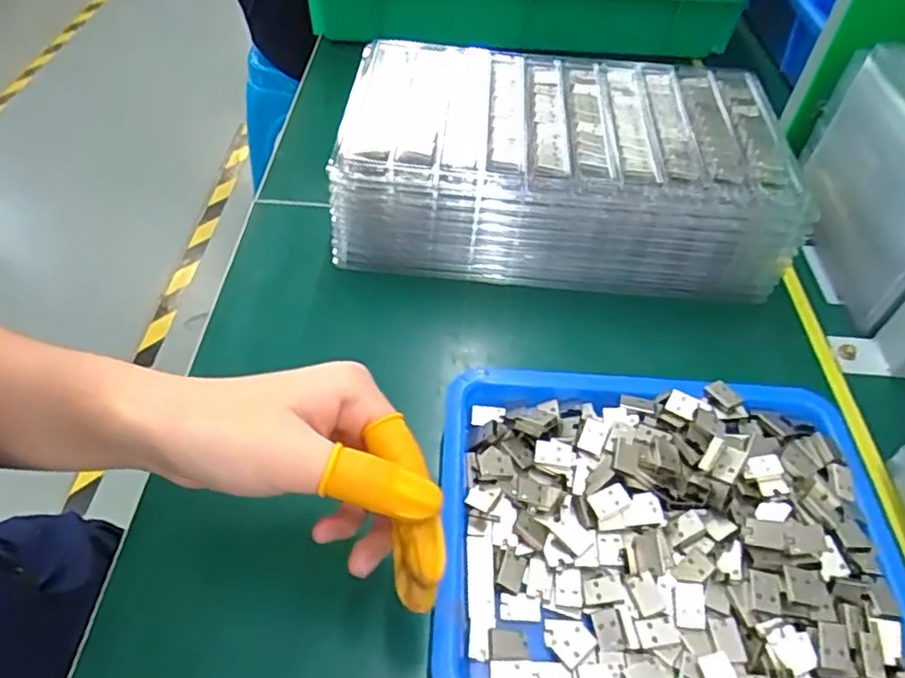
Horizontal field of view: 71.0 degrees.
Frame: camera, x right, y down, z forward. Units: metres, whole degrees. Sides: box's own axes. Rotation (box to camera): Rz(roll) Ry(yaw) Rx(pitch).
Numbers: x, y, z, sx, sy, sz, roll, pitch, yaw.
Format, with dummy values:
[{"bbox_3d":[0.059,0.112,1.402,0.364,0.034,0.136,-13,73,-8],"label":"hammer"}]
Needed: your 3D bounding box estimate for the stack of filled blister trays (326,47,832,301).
[{"bbox_3d":[0.073,-0.129,0.457,0.294,0.091,0.167,6,48,0],"label":"stack of filled blister trays"}]

